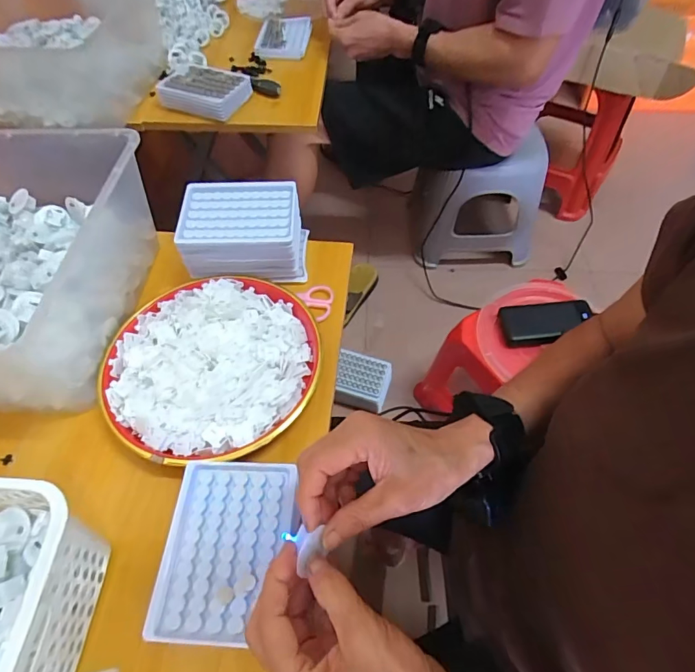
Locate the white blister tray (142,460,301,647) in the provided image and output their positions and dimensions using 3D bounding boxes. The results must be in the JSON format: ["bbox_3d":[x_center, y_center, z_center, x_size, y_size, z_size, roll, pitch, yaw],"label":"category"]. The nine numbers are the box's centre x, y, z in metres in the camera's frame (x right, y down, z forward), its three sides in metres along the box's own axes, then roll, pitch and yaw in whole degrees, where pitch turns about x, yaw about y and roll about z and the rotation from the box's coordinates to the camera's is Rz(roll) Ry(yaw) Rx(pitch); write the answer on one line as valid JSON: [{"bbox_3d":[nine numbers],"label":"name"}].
[{"bbox_3d":[-0.095,0.167,0.356,0.099,0.010,0.130,2,57,2],"label":"white blister tray"}]

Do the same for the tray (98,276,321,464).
[{"bbox_3d":[-0.140,0.025,0.457,0.209,0.031,0.210,0,57,0],"label":"tray"}]

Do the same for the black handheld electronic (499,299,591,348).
[{"bbox_3d":[0.341,-0.025,0.766,0.149,0.015,0.078,-5,61,3],"label":"black handheld electronic"}]

